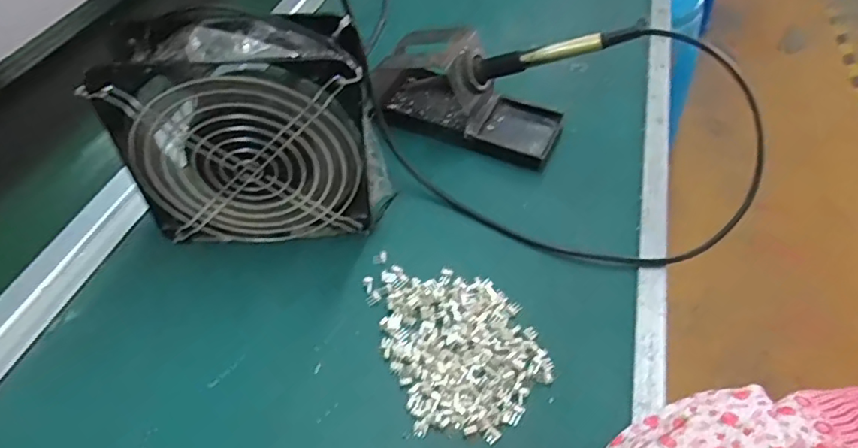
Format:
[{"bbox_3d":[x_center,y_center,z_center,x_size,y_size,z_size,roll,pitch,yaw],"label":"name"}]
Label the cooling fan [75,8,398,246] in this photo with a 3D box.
[{"bbox_3d":[-0.110,-0.058,0.365,0.156,0.157,0.058,-3,49,-5],"label":"cooling fan"}]

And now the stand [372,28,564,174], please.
[{"bbox_3d":[0.028,-0.115,0.473,0.169,0.070,0.074,20,51,15],"label":"stand"}]

